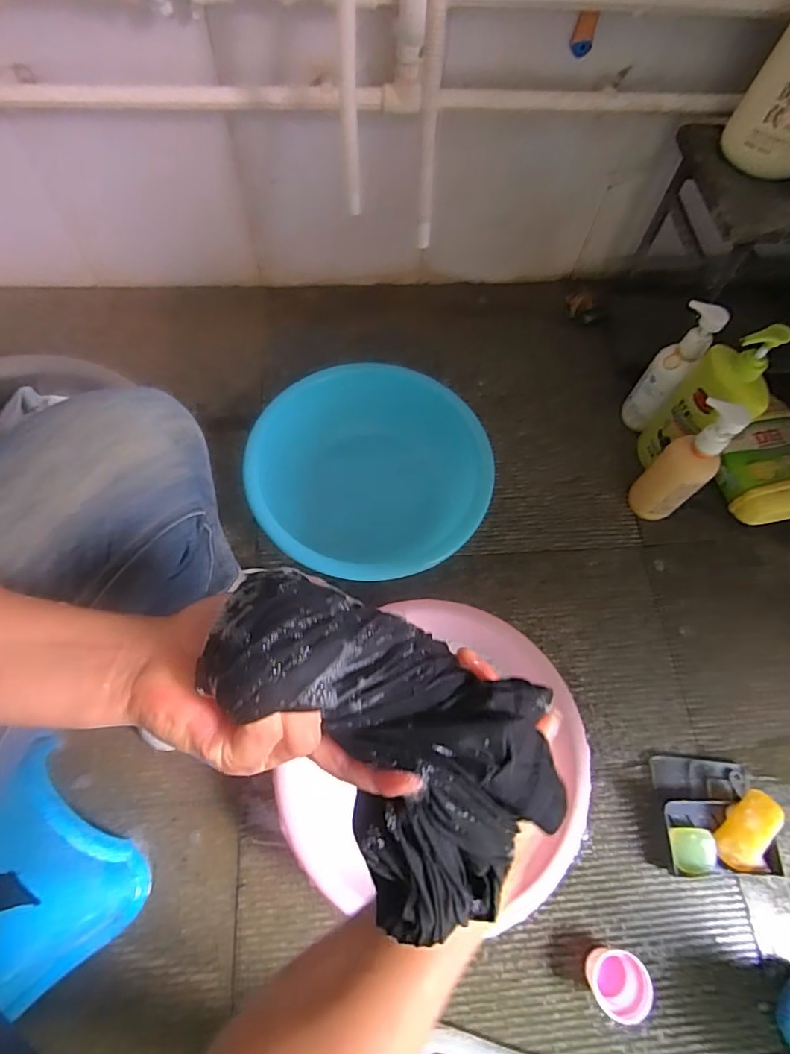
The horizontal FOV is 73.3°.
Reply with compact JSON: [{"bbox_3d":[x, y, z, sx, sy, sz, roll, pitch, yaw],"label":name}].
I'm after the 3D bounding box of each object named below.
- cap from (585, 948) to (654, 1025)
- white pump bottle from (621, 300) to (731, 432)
[{"bbox_3d":[0.247,0.503,0.587,0.059,0.039,0.058,0,65,-1],"label":"cap"},{"bbox_3d":[0.419,-0.239,0.822,0.054,0.226,0.059,-42,73,-18],"label":"white pump bottle"}]

